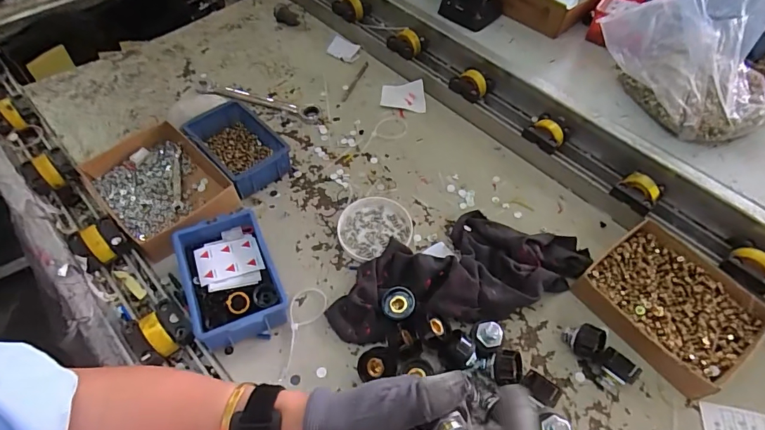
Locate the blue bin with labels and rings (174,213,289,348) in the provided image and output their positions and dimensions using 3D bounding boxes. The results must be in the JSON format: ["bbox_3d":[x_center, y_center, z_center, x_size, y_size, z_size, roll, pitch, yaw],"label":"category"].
[{"bbox_3d":[-0.177,0.078,0.504,0.102,0.058,0.151,-22,59,-15],"label":"blue bin with labels and rings"}]

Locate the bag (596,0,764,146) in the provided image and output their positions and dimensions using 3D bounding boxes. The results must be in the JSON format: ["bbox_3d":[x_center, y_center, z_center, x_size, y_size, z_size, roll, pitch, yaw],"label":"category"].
[{"bbox_3d":[0.417,-0.221,0.558,0.129,0.172,0.224,-29,61,-19],"label":"bag"}]

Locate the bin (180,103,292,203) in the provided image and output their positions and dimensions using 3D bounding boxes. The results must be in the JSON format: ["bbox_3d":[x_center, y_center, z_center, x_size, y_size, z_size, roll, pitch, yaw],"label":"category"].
[{"bbox_3d":[-0.208,-0.099,0.624,0.100,0.054,0.139,-37,64,-23],"label":"bin"}]

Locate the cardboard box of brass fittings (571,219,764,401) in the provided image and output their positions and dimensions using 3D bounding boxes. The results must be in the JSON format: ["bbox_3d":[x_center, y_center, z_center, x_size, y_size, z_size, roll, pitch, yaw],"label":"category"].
[{"bbox_3d":[0.340,0.106,0.508,0.149,0.038,0.166,-31,62,-20],"label":"cardboard box of brass fittings"}]

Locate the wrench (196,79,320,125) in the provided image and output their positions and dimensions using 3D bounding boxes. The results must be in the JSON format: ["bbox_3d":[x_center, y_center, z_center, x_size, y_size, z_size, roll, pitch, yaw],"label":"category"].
[{"bbox_3d":[-0.211,-0.193,0.716,0.226,0.007,0.035,16,57,9],"label":"wrench"}]

